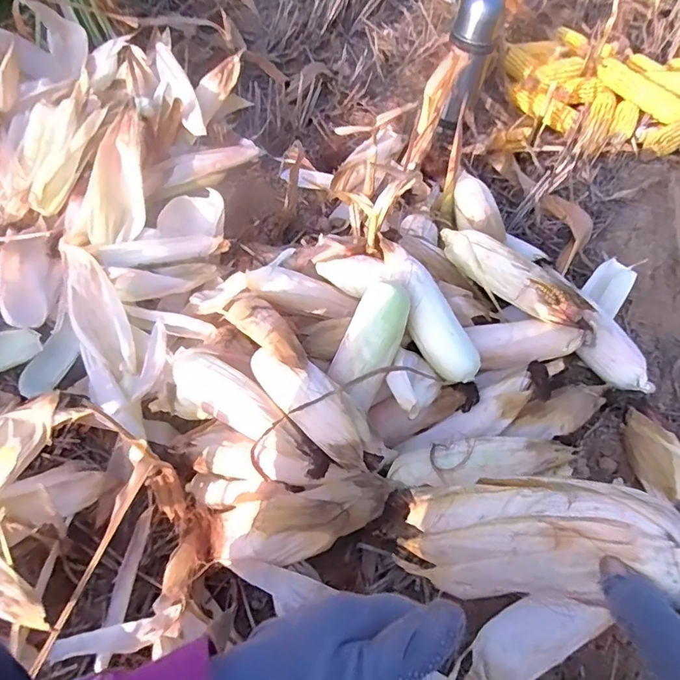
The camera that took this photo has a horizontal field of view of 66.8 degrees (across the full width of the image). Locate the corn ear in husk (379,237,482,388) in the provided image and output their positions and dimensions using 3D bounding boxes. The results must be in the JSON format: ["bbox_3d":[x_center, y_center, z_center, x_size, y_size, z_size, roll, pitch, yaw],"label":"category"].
[{"bbox_3d":[0.118,-0.044,0.716,0.066,0.049,0.231,-25,83,-6],"label":"corn ear in husk"}]

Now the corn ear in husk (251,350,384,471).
[{"bbox_3d":[-0.034,0.071,0.604,0.064,0.044,0.208,-37,52,-23],"label":"corn ear in husk"}]

